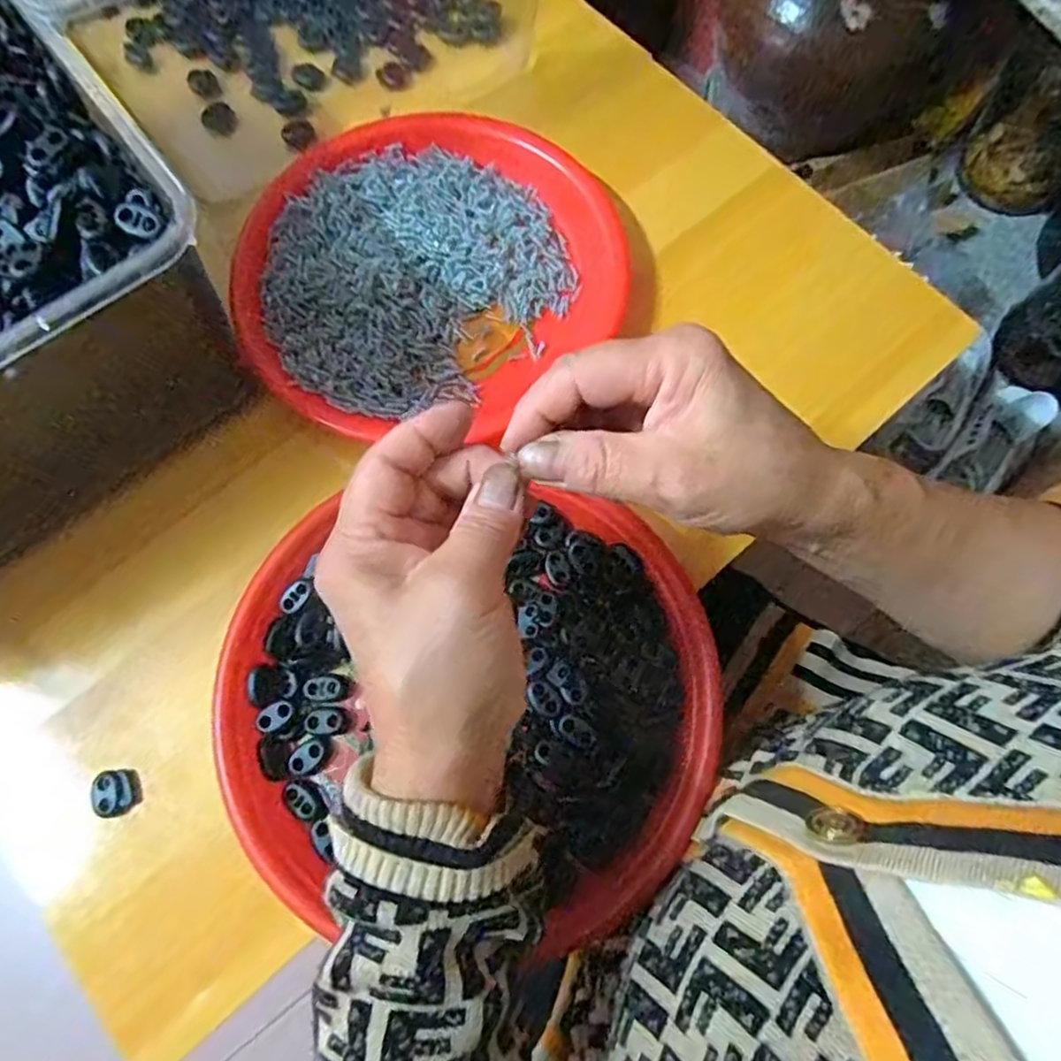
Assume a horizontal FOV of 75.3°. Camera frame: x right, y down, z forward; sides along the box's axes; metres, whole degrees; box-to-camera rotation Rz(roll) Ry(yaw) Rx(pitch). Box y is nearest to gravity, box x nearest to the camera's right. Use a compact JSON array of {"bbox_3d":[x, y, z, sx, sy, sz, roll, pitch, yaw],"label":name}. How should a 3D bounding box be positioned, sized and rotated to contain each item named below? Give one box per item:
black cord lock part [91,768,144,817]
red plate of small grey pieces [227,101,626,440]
[{"bbox_3d":[-0.202,0.128,0.336,0.018,0.009,0.021,-25,74,-8],"label":"black cord lock part"},{"bbox_3d":[-0.064,-0.161,0.411,0.212,0.027,0.225,0,72,0],"label":"red plate of small grey pieces"}]

